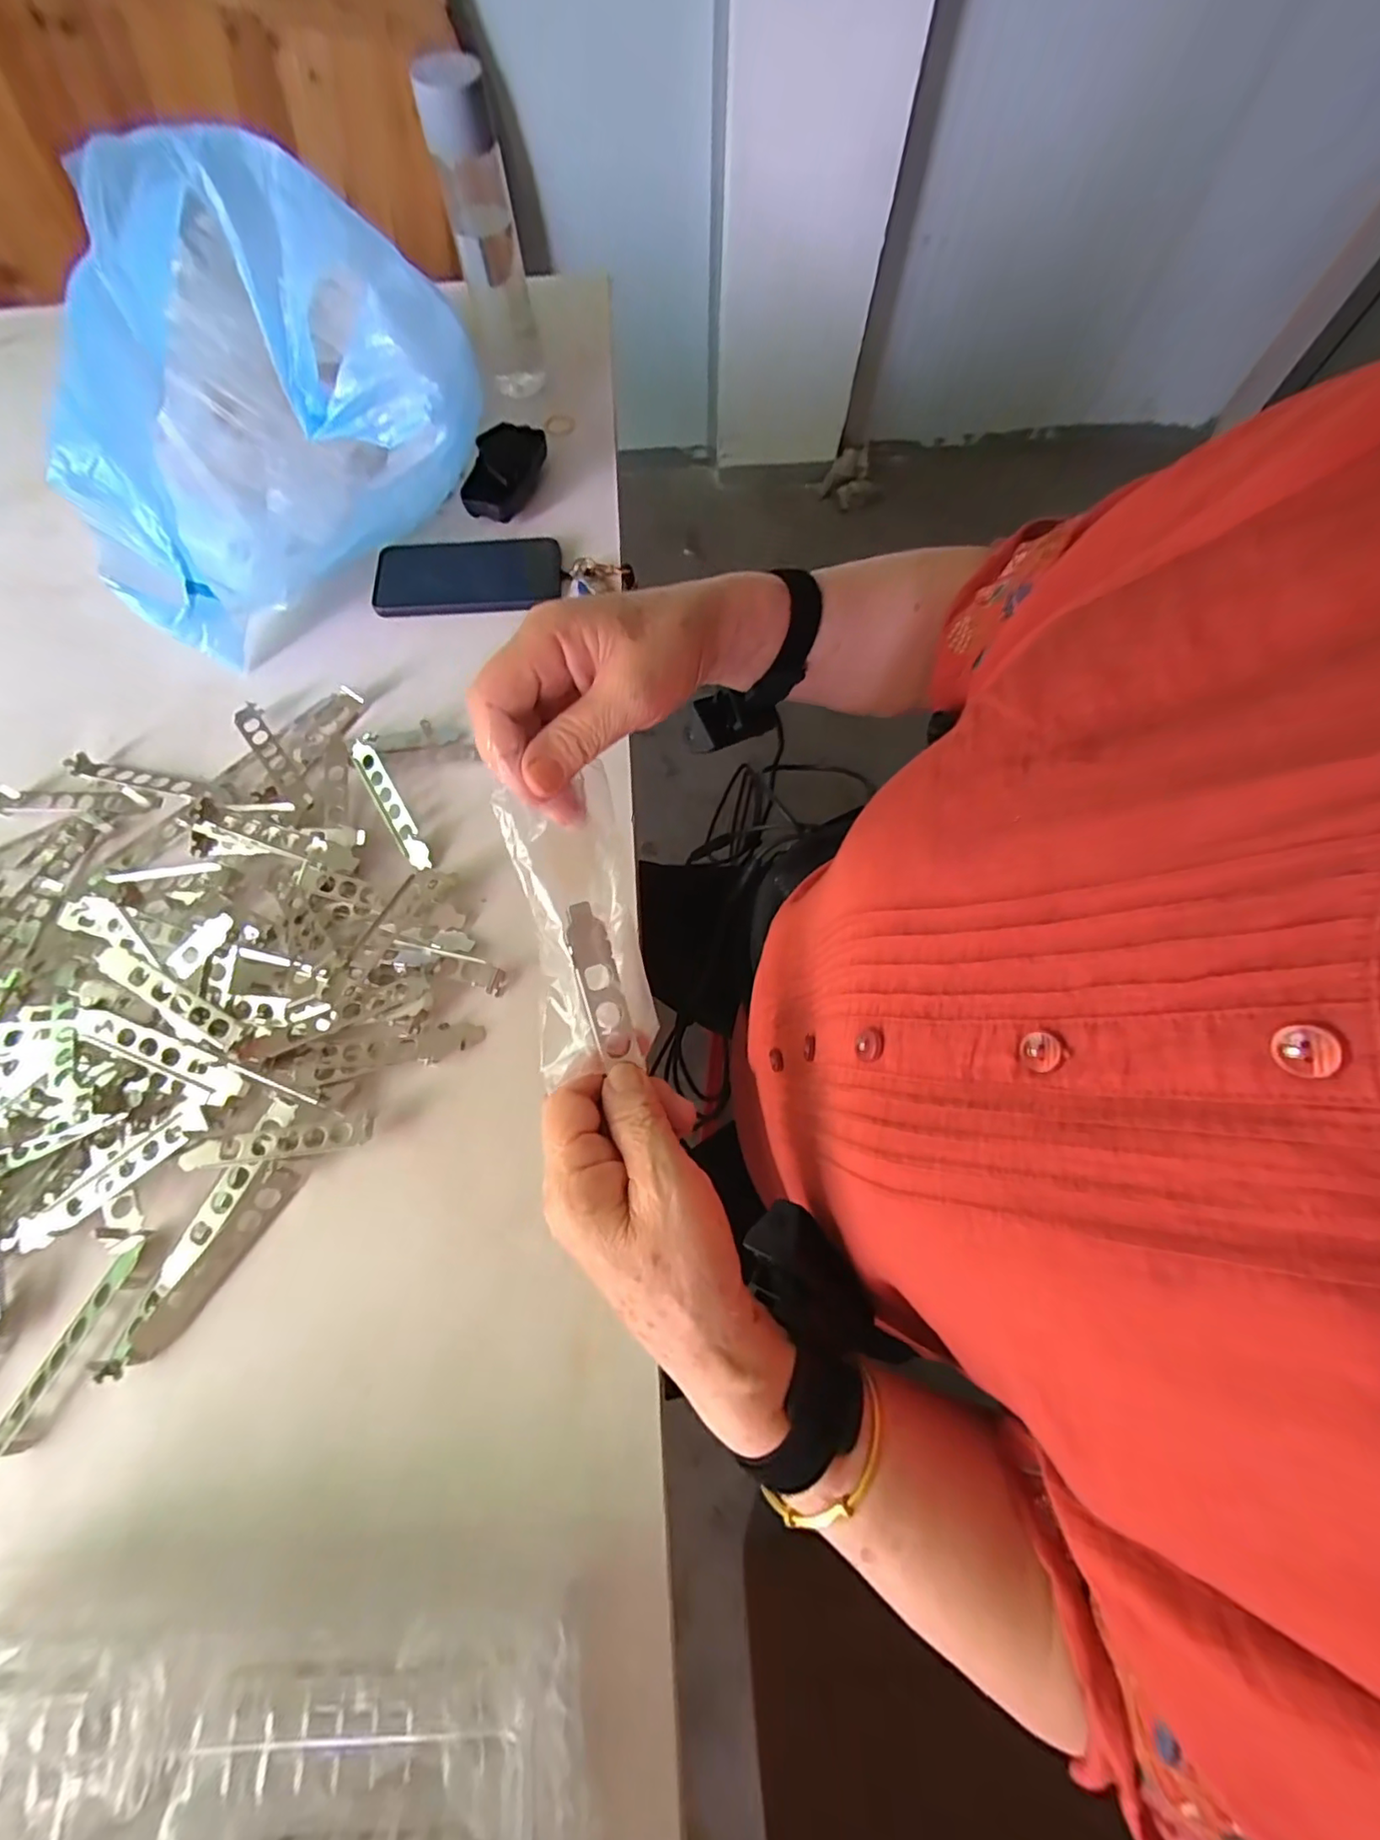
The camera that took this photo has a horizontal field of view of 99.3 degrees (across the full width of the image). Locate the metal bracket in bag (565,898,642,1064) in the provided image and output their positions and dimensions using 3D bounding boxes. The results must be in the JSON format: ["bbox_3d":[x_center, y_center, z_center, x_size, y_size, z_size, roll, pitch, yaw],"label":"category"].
[{"bbox_3d":[-0.041,0.030,0.271,0.018,0.010,0.077,-15,102,-6],"label":"metal bracket in bag"}]

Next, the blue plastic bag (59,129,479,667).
[{"bbox_3d":[-0.348,-0.433,0.472,0.346,0.203,0.269,-34,74,-12],"label":"blue plastic bag"}]

